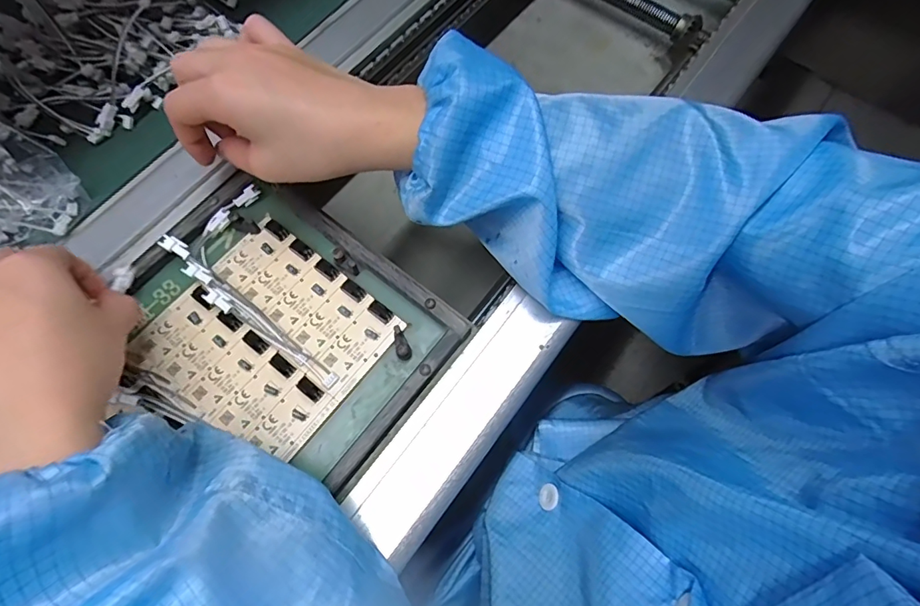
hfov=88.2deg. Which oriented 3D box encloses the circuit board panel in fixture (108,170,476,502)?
[{"bbox_3d":[-0.115,0.015,0.302,0.195,0.019,0.156,36,73,12],"label":"circuit board panel in fixture"}]

